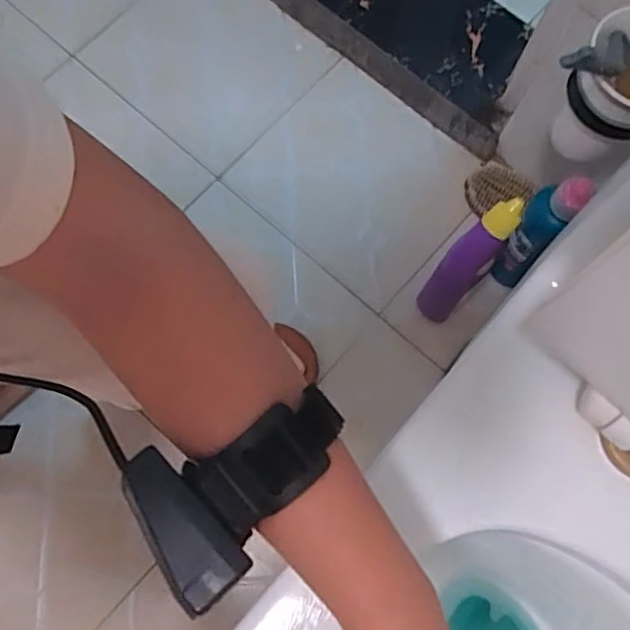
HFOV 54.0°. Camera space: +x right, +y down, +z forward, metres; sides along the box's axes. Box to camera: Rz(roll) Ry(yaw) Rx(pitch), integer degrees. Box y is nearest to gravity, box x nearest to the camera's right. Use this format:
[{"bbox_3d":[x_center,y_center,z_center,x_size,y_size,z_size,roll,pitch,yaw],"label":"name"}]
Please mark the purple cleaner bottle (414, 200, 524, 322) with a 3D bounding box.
[{"bbox_3d":[0.168,-0.057,0.698,0.048,0.225,0.073,38,78,10],"label":"purple cleaner bottle"}]

